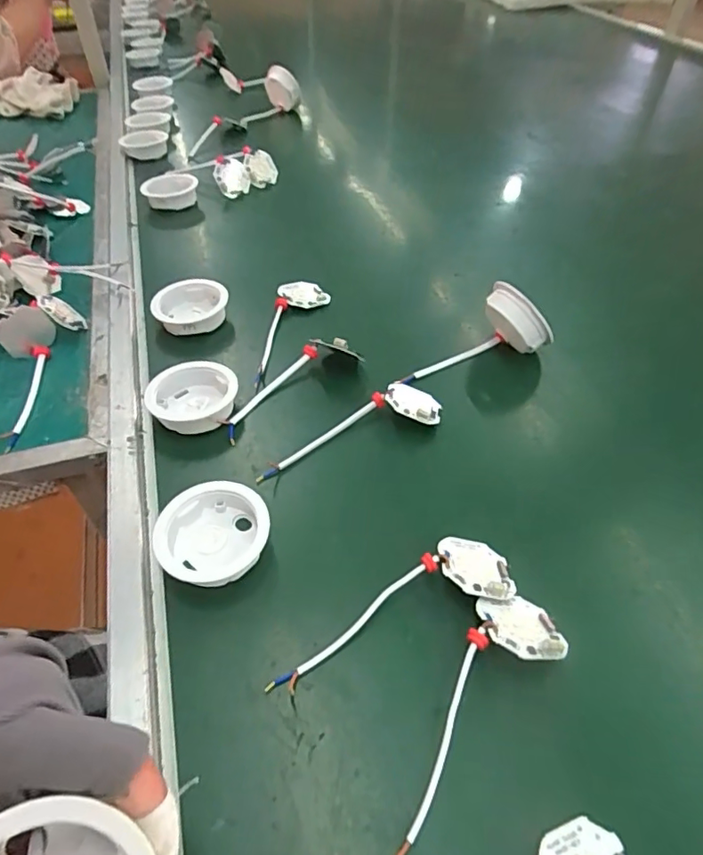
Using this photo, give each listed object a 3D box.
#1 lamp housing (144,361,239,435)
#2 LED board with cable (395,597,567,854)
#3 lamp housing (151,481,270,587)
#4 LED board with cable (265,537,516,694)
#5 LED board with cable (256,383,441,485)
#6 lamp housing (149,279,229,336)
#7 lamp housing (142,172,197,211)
[{"bbox_3d":[-0.131,-0.023,0.449,0.072,0.023,0.065,-7,48,-8],"label":"lamp housing"},{"bbox_3d":[0.070,0.155,0.286,0.049,0.025,0.158,23,51,19],"label":"LED board with cable"},{"bbox_3d":[-0.093,0.071,0.361,0.067,0.025,0.070,1,47,-1],"label":"lamp housing"},{"bbox_3d":[0.025,0.106,0.333,0.162,0.023,0.049,-16,50,-15],"label":"LED board with cable"},{"bbox_3d":[-0.002,-0.002,0.438,0.161,0.021,0.048,-16,50,-15],"label":"LED board with cable"},{"bbox_3d":[-0.160,-0.117,0.536,0.072,0.025,0.067,-1,47,-2],"label":"lamp housing"},{"bbox_3d":[-0.238,-0.318,0.725,0.067,0.025,0.073,-3,47,-4],"label":"lamp housing"}]

